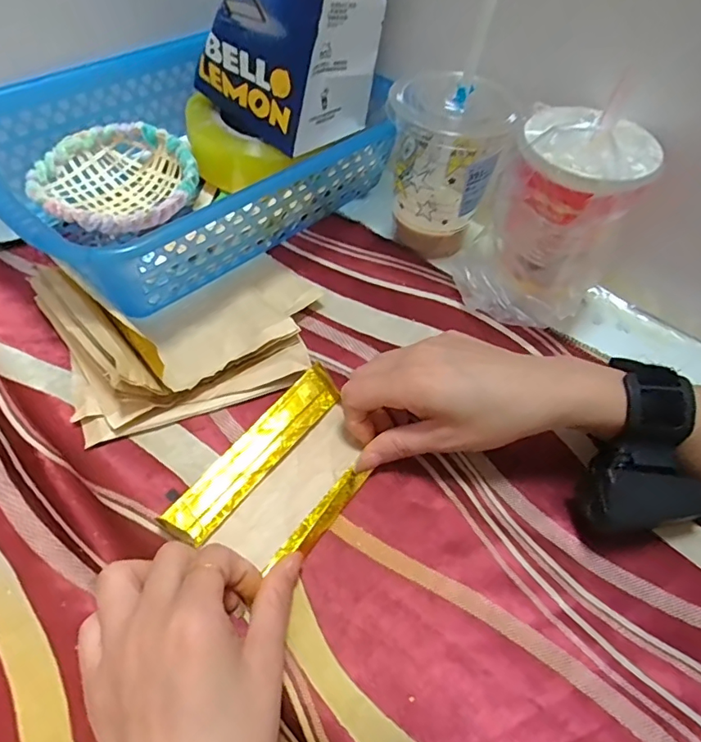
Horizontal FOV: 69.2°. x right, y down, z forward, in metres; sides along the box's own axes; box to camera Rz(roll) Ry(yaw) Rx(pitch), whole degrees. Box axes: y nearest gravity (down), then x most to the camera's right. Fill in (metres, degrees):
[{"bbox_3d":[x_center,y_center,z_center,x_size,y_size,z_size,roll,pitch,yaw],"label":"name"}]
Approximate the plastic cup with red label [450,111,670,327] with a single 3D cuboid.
[{"bbox_3d":[0.135,-0.101,0.354,0.095,0.137,0.084,26,56,15],"label":"plastic cup with red label"}]

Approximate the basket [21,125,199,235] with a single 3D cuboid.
[{"bbox_3d":[-0.192,-0.153,0.426,0.124,0.040,0.121,2,54,-2],"label":"basket"}]

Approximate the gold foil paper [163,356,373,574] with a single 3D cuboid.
[{"bbox_3d":[-0.036,0.060,0.299,0.073,0.013,0.126,34,59,19],"label":"gold foil paper"}]

